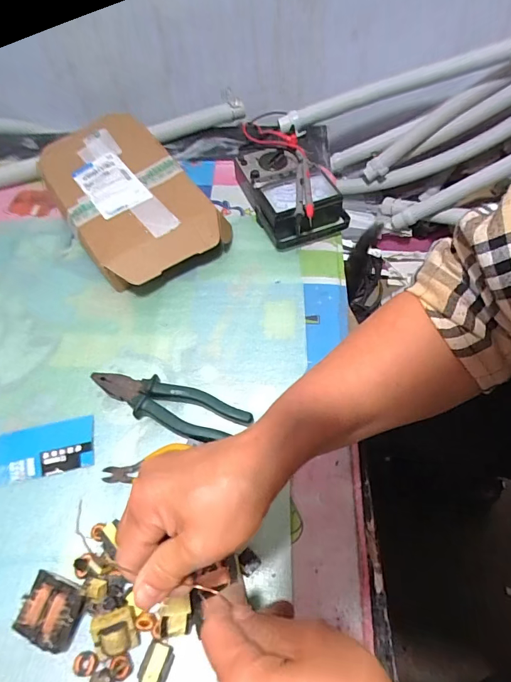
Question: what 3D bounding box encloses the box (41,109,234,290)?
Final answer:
[{"bbox_3d":[-0.192,-0.213,0.619,0.191,0.066,0.322,-35,63,-16],"label":"box"}]

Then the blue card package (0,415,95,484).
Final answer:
[{"bbox_3d":[-0.238,0.121,0.463,0.110,0.006,0.059,-11,60,-4],"label":"blue card package"}]

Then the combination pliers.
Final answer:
[{"bbox_3d":[-0.102,0.073,0.478,0.188,0.018,0.050,19,63,13],"label":"combination pliers"}]

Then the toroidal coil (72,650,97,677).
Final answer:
[{"bbox_3d":[-0.151,0.287,0.367,0.022,0.008,0.019,-6,60,-2],"label":"toroidal coil"}]

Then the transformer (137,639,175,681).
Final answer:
[{"bbox_3d":[-0.086,0.284,0.362,0.023,0.016,0.032,17,62,11],"label":"transformer"}]

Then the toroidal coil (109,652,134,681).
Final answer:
[{"bbox_3d":[-0.118,0.287,0.364,0.019,0.011,0.019,-1,60,2],"label":"toroidal coil"}]

